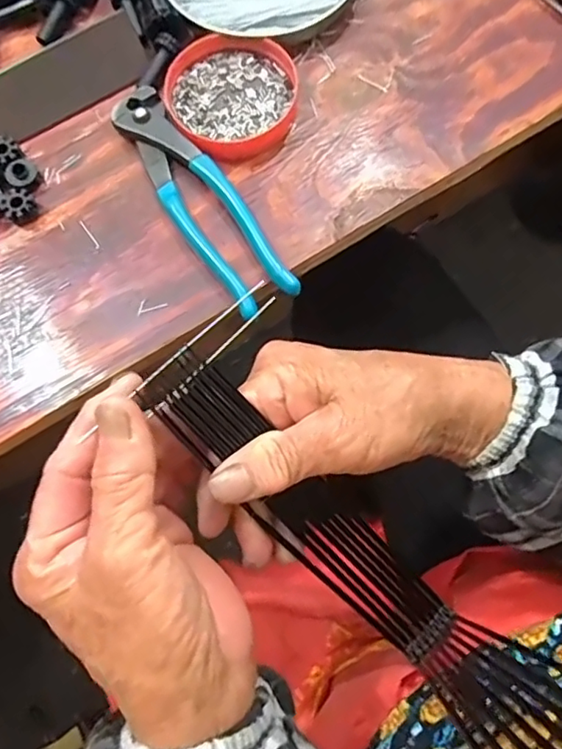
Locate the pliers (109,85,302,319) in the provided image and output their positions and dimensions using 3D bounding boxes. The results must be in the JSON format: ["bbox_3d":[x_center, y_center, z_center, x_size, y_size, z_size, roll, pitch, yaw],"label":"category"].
[{"bbox_3d":[-0.049,-0.105,0.340,0.039,0.016,0.163,-31,75,-8],"label":"pliers"}]

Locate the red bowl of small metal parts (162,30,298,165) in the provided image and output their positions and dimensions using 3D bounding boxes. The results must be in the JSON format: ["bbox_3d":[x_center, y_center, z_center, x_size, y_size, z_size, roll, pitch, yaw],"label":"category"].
[{"bbox_3d":[-0.032,-0.170,0.357,0.080,0.012,0.081,0,73,1],"label":"red bowl of small metal parts"}]

